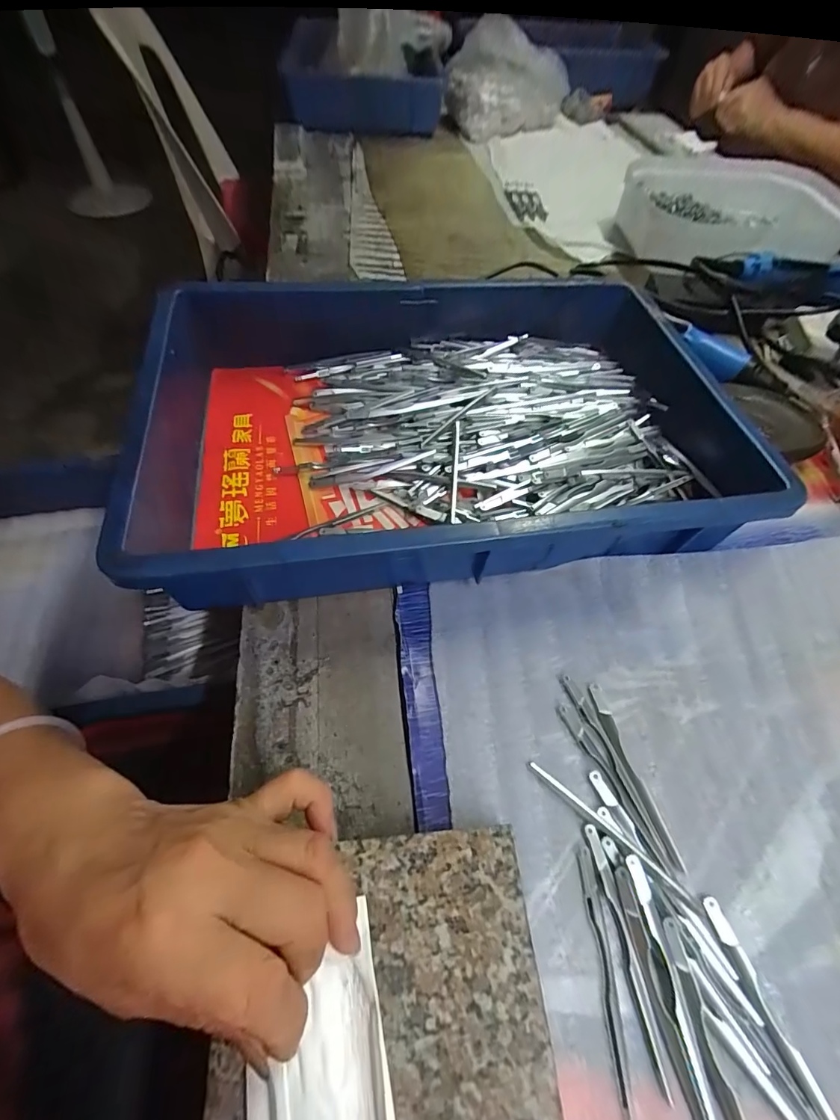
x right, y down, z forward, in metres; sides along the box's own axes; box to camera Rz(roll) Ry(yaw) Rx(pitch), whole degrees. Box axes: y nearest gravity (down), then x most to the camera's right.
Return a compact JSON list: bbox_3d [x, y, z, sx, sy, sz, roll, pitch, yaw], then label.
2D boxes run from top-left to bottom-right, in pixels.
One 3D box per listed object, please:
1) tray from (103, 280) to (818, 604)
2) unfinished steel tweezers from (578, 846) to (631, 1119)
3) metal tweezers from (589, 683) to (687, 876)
[{"bbox_3d":[0.024,-0.118,0.359,0.431,0.076,0.290,-8,59,-8],"label":"tray"},{"bbox_3d":[0.088,0.197,0.214,0.007,0.005,0.101,2,58,-2],"label":"unfinished steel tweezers"},{"bbox_3d":[0.125,0.124,0.266,0.010,0.004,0.103,-12,59,-11],"label":"metal tweezers"}]

